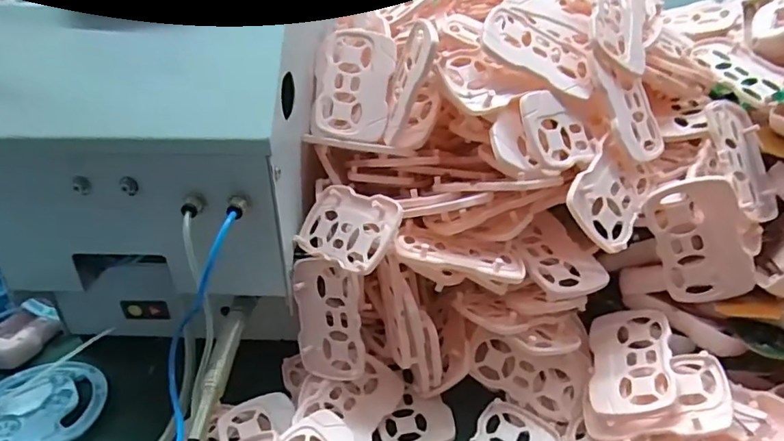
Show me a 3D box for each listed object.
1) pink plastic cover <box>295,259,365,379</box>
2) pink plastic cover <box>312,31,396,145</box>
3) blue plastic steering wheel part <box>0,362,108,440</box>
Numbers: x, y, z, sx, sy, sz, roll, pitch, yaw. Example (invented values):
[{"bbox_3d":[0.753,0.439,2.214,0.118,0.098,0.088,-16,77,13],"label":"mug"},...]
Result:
[{"bbox_3d":[-0.046,0.071,0.381,0.052,0.086,0.007,-3,6,24],"label":"pink plastic cover"},{"bbox_3d":[-0.030,-0.102,0.407,0.057,0.084,0.012,6,-10,-4],"label":"pink plastic cover"},{"bbox_3d":[-0.278,0.145,0.409,0.102,0.013,0.094,-1,31,0],"label":"blue plastic steering wheel part"}]

